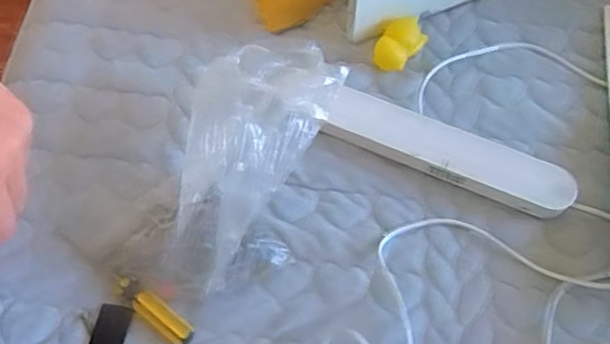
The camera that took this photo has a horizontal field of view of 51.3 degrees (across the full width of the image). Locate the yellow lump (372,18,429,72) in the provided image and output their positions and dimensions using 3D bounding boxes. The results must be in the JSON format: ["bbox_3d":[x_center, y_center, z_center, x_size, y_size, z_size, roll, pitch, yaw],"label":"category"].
[{"bbox_3d":[0.087,-0.117,0.578,0.034,0.026,0.051,27,65,17],"label":"yellow lump"}]

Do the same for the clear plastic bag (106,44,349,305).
[{"bbox_3d":[-0.060,-0.004,0.468,0.079,0.112,0.201,35,67,17],"label":"clear plastic bag"}]

